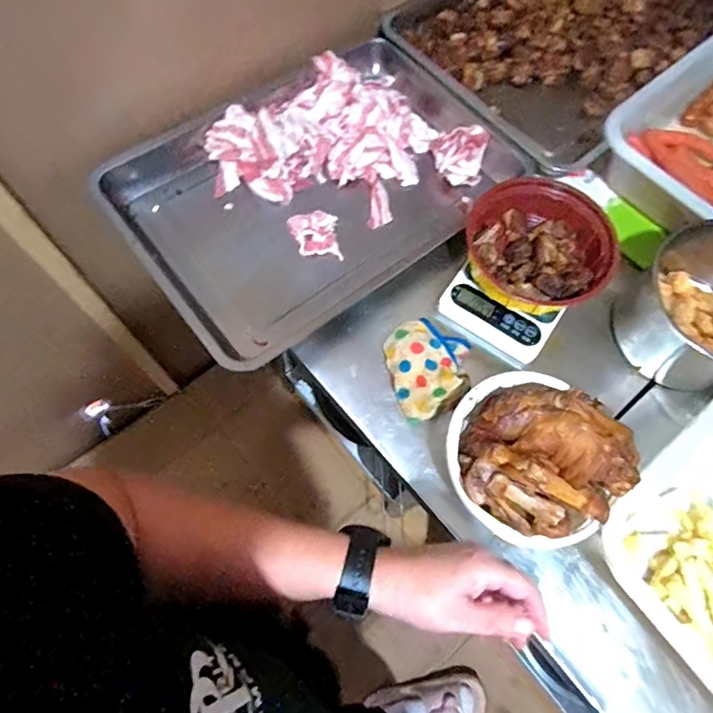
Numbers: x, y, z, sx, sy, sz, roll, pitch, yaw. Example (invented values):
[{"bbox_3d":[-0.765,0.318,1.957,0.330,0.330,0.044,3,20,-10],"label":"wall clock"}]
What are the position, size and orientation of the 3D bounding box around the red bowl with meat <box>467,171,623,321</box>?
[{"bbox_3d":[0.217,-0.129,0.611,0.171,0.078,0.157,40,71,14],"label":"red bowl with meat"}]

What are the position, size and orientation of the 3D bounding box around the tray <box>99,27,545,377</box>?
[{"bbox_3d":[-0.049,-0.234,0.662,0.500,0.044,0.338,-36,75,-13],"label":"tray"}]

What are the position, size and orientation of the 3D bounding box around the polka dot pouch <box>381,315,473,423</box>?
[{"bbox_3d":[0.086,0.009,0.580,0.096,0.034,0.113,-15,71,-6],"label":"polka dot pouch"}]

